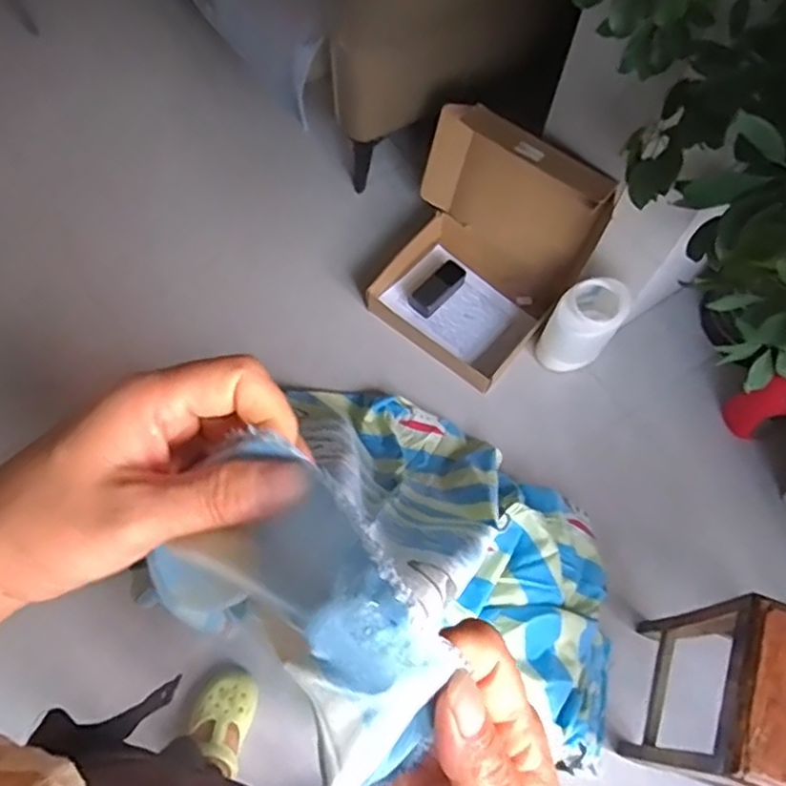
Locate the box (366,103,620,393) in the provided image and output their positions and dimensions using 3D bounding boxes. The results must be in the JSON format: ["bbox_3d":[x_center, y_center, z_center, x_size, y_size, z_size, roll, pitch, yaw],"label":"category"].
[{"bbox_3d":[0.155,-0.290,1.353,0.392,0.305,0.349,38,71,13],"label":"box"}]

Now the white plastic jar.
[{"bbox_3d":[0.371,-0.130,1.349,0.119,0.173,0.141,36,71,12],"label":"white plastic jar"}]

